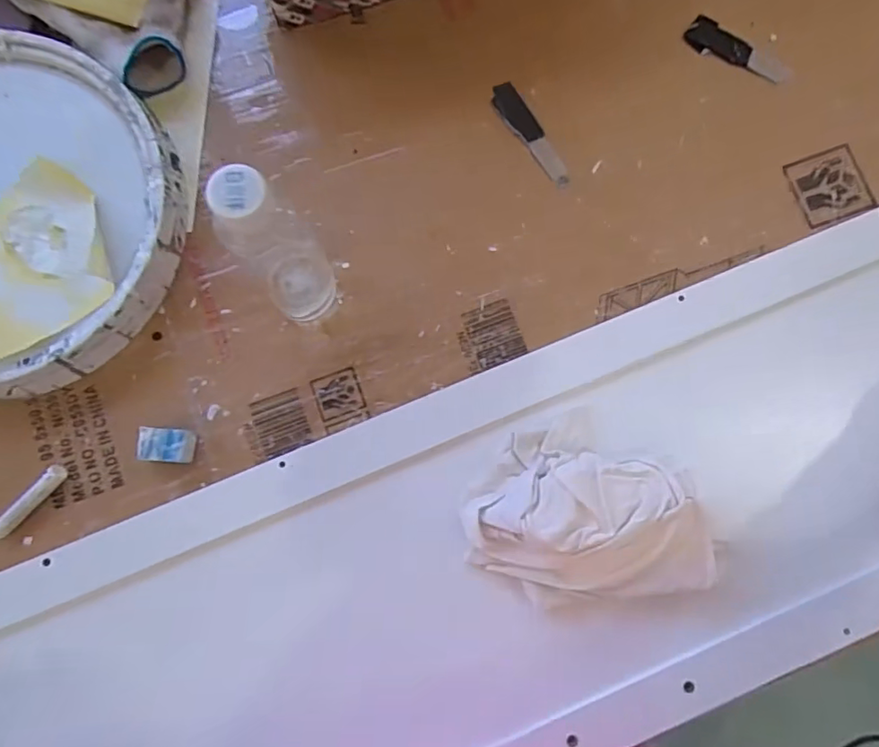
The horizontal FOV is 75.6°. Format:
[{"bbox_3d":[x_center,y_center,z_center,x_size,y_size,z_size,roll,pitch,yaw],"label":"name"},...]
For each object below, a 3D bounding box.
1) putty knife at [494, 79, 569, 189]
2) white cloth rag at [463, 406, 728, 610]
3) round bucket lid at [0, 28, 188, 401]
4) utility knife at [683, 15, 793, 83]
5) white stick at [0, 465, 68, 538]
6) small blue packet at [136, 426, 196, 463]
[{"bbox_3d":[0.082,-0.210,0.498,0.024,0.004,0.104,-36,86,-4],"label":"putty knife"},{"bbox_3d":[0.108,0.102,0.423,0.172,0.046,0.136,-8,85,-1],"label":"white cloth rag"},{"bbox_3d":[-0.349,-0.128,0.445,0.272,0.053,0.266,0,85,-1],"label":"round bucket lid"},{"bbox_3d":[0.267,-0.286,0.506,0.098,0.004,0.029,31,85,2],"label":"utility knife"},{"bbox_3d":[-0.317,0.099,0.436,0.012,0.014,0.066,40,86,3],"label":"white stick"},{"bbox_3d":[-0.213,0.056,0.443,0.032,0.030,0.026,5,85,0],"label":"small blue packet"}]

